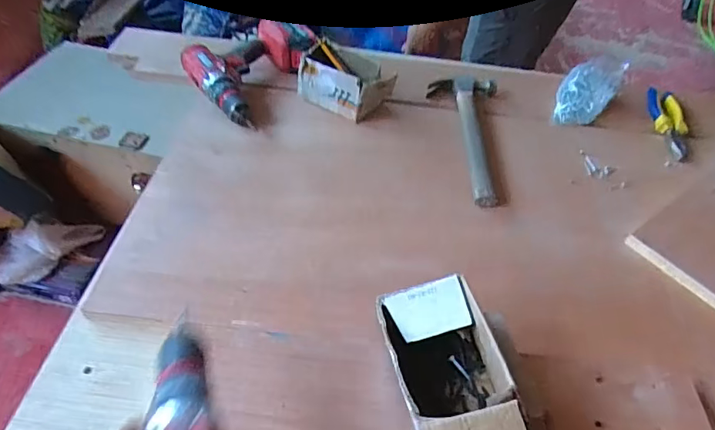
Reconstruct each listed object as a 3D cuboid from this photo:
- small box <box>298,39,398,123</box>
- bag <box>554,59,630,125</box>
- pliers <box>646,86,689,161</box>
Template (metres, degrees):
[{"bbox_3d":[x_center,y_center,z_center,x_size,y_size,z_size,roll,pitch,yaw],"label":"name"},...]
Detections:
[{"bbox_3d":[-0.022,-0.226,0.820,0.147,0.082,0.080,28,52,19],"label":"small box"},{"bbox_3d":[0.418,-0.226,0.894,0.092,0.064,0.169,31,53,21],"label":"bag"},{"bbox_3d":[0.557,-0.167,0.872,0.053,0.029,0.171,8,48,2],"label":"pliers"}]

